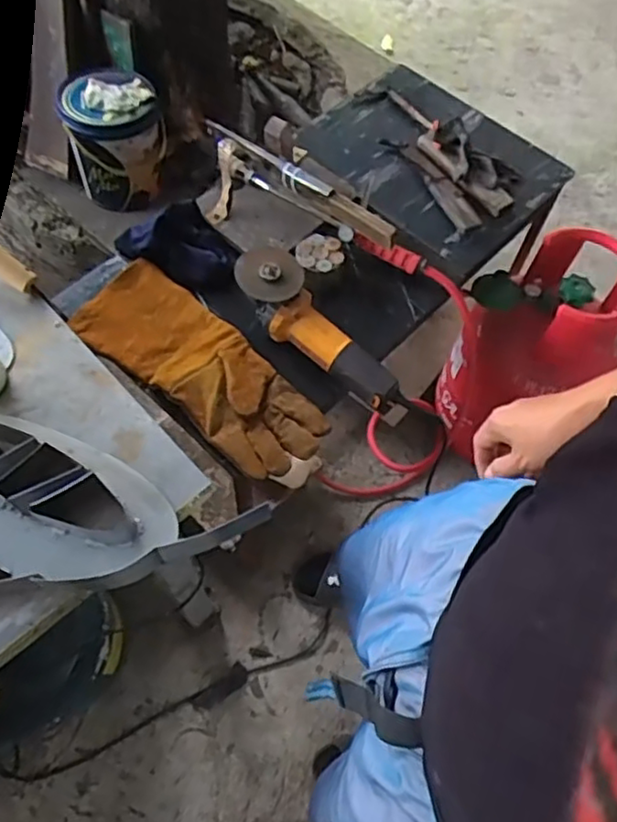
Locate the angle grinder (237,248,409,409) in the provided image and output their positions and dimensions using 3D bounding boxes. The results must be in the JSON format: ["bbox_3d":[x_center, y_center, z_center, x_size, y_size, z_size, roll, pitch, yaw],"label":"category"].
[{"bbox_3d":[0.014,-0.112,0.941,0.294,0.075,0.085,45,66,2],"label":"angle grinder"}]

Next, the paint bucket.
[{"bbox_3d":[-0.463,-0.662,1.613,0.222,0.260,0.247,-14,65,-10],"label":"paint bucket"}]

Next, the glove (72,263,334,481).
[{"bbox_3d":[-0.161,-0.066,0.944,0.401,0.035,0.152,42,69,16],"label":"glove"}]

